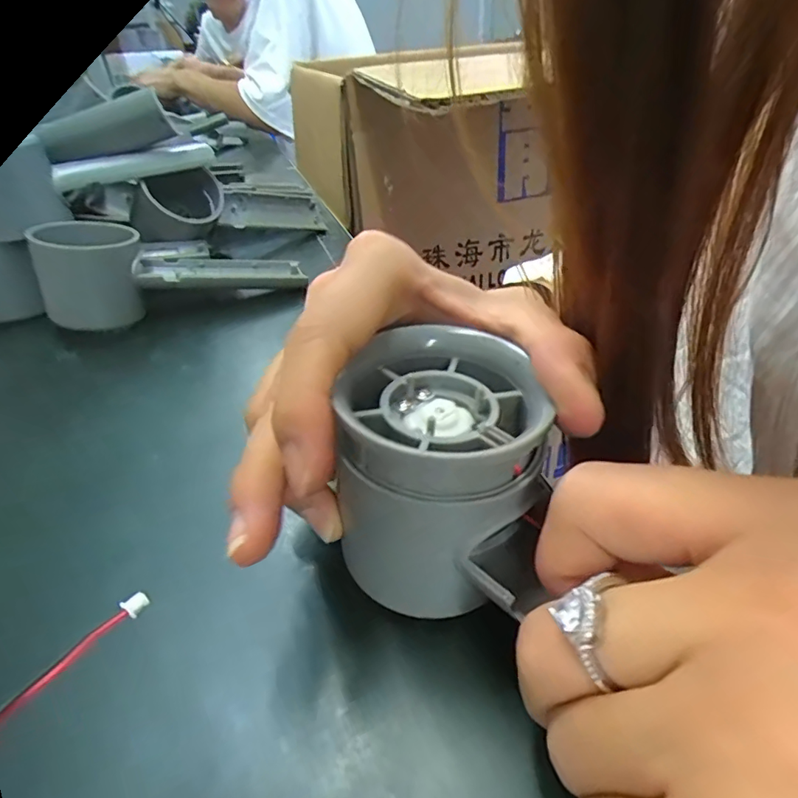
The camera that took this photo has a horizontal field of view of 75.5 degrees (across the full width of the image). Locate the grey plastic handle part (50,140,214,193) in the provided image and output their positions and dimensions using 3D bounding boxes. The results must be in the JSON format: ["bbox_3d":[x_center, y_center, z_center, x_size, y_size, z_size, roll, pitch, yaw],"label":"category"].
[{"bbox_3d":[-0.180,-0.162,0.353,0.019,0.018,0.113,18,41,29],"label":"grey plastic handle part"}]

